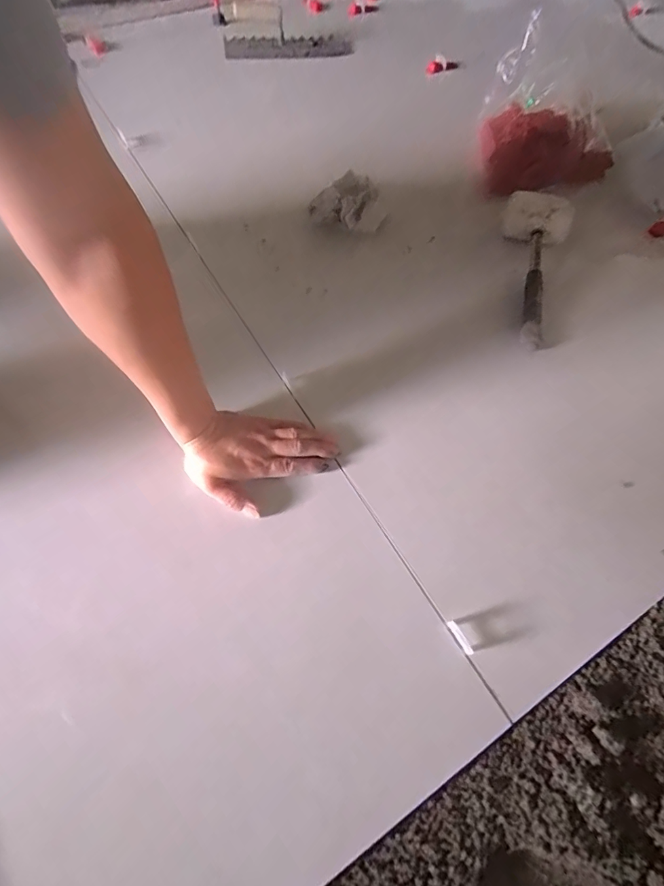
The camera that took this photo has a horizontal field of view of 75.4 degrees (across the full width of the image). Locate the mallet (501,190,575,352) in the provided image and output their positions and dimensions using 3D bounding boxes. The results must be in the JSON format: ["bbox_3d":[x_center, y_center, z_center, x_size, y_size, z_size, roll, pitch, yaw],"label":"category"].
[{"bbox_3d":[0.314,-0.269,0.666,0.103,0.069,0.287,10,72,4],"label":"mallet"}]

